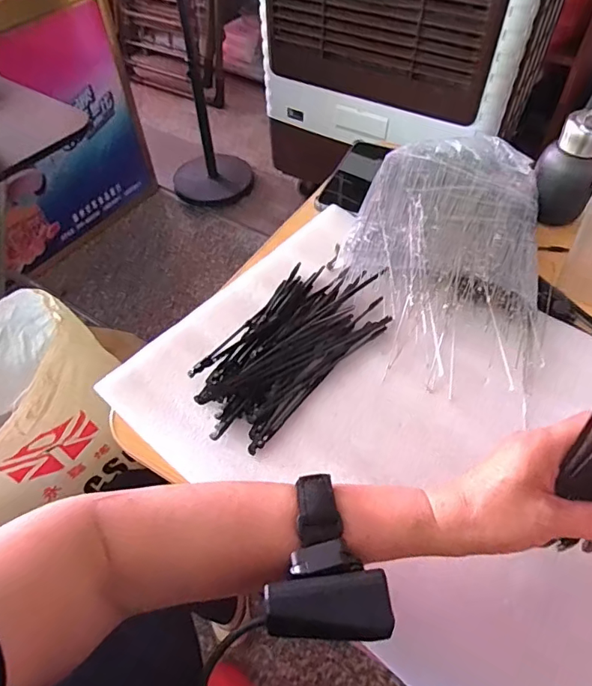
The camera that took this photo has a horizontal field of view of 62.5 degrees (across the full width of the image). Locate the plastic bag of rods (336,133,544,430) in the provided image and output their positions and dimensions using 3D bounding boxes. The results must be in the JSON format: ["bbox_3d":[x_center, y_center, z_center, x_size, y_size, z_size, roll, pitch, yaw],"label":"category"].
[{"bbox_3d":[0.169,-0.106,0.542,0.223,0.049,0.328,17,57,13],"label":"plastic bag of rods"}]

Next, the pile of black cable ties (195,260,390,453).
[{"bbox_3d":[-0.006,-0.004,0.498,0.118,0.017,0.226,37,64,24],"label":"pile of black cable ties"}]

